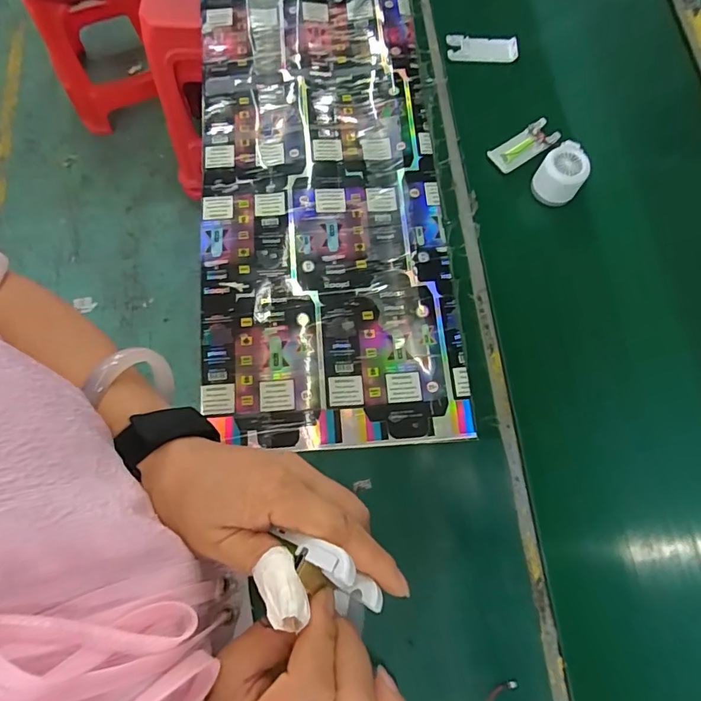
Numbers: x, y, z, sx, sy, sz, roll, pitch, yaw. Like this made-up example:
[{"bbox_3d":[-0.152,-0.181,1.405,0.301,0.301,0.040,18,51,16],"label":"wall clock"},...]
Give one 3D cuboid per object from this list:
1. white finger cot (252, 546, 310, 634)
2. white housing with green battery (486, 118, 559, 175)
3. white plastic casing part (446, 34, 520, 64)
[{"bbox_3d":[-0.030,0.106,0.207,0.019,0.016,0.031,-30,46,-6],"label":"white finger cot"},{"bbox_3d":[0.243,-0.286,0.658,0.099,0.017,0.037,-32,75,-10],"label":"white housing with green battery"},{"bbox_3d":[0.199,-0.455,0.704,0.108,0.012,0.037,0,72,0],"label":"white plastic casing part"}]

